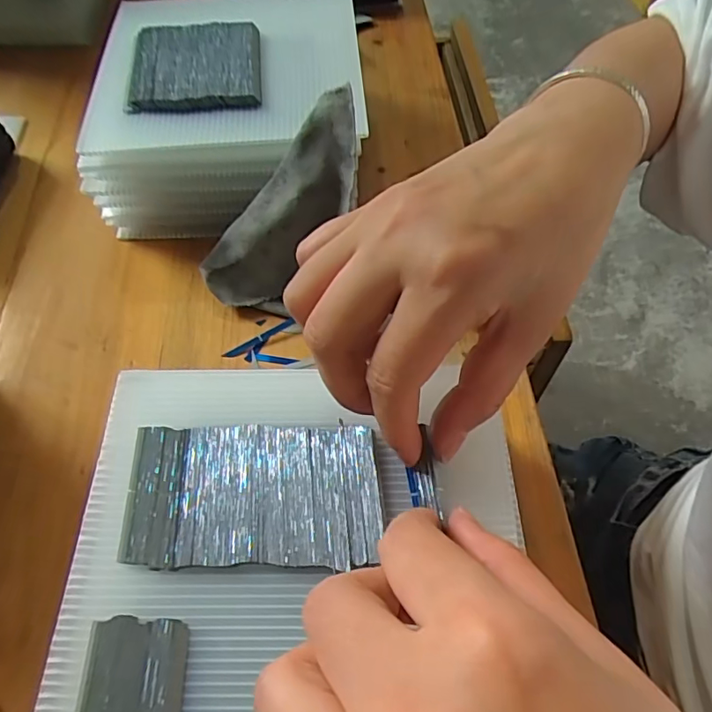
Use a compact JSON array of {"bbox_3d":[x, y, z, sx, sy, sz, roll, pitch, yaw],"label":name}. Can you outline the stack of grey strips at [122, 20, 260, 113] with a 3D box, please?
[{"bbox_3d":[-0.098,-0.178,0.331,0.076,0.010,0.082,-4,59,-3],"label":"stack of grey strips"}]

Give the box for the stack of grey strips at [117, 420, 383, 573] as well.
[{"bbox_3d":[-0.039,0.052,0.204,0.094,0.007,0.052,0,58,-1],"label":"stack of grey strips"}]

